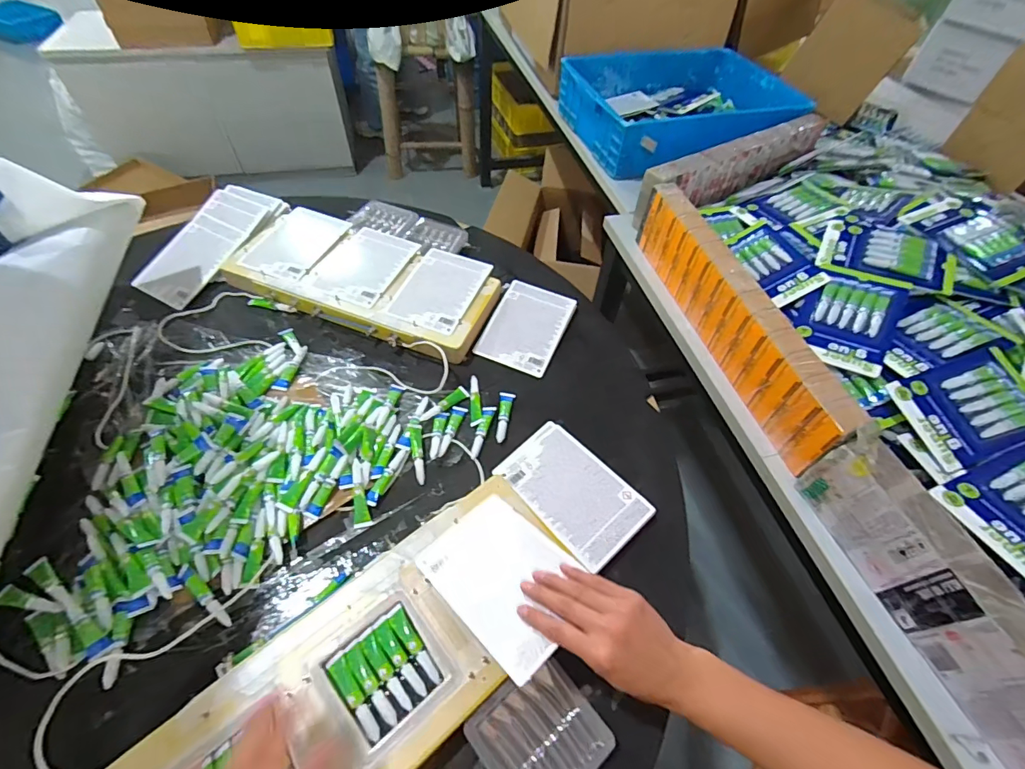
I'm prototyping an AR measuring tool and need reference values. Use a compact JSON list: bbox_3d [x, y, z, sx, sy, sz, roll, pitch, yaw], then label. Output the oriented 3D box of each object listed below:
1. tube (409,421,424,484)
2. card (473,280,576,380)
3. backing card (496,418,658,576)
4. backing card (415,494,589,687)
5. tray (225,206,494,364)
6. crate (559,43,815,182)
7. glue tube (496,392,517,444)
[{"bbox_3d":[-0.124,0.089,0.604,0.017,0.013,0.086,-9,54,-10],"label":"tube"},{"bbox_3d":[0.024,-0.095,0.747,0.118,0.004,0.170,22,60,11],"label":"card"},{"bbox_3d":[0.074,0.132,0.580,0.113,0.008,0.179,-35,59,-25],"label":"backing card"},{"bbox_3d":[-0.007,0.188,0.458,0.115,0.006,0.169,-34,41,-26],"label":"backing card"},{"bbox_3d":[-0.239,-0.175,0.764,0.415,0.040,0.202,20,54,12],"label":"tray"},{"bbox_3d":[0.406,-0.685,1.135,0.500,0.114,0.467,-16,56,-15],"label":"crate"},{"bbox_3d":[-0.012,0.044,0.646,0.023,0.011,0.084,8,53,3],"label":"glue tube"}]

